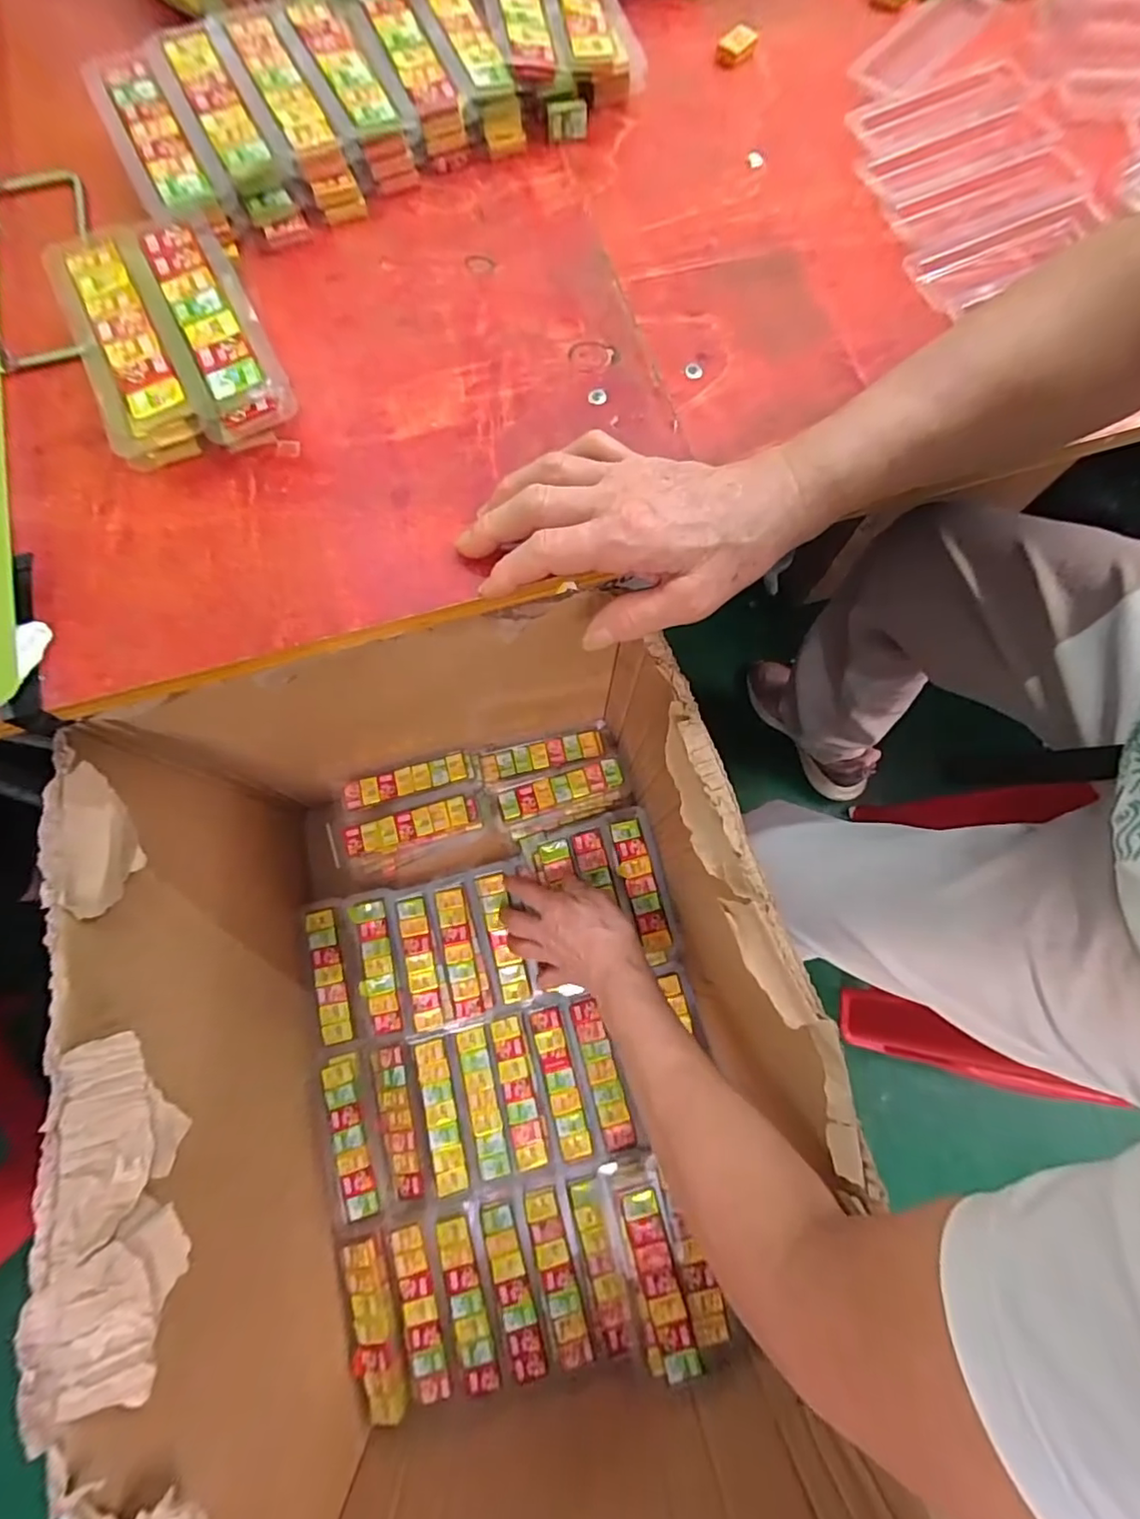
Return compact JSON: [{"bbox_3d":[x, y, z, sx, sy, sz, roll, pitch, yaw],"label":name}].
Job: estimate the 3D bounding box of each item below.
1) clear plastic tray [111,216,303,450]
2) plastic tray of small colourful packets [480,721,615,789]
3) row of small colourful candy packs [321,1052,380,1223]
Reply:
[{"bbox_3d":[-0.188,-0.224,0.308,0.049,0.039,0.141,-27,77,-7],"label":"clear plastic tray"},{"bbox_3d":[-0.027,-0.005,0.581,0.127,0.011,0.039,-14,76,-4],"label":"plastic tray of small colourful packets"},{"bbox_3d":[-0.190,0.325,0.499,0.033,0.013,0.126,-15,76,-4],"label":"row of small colourful candy packs"}]

